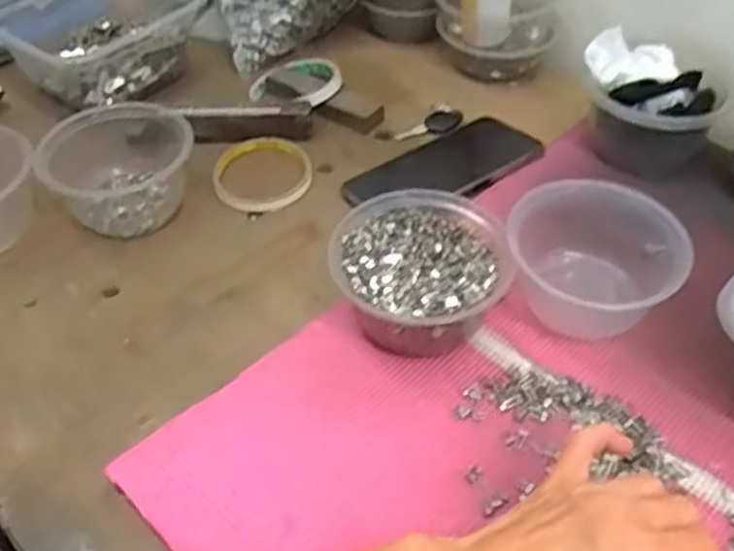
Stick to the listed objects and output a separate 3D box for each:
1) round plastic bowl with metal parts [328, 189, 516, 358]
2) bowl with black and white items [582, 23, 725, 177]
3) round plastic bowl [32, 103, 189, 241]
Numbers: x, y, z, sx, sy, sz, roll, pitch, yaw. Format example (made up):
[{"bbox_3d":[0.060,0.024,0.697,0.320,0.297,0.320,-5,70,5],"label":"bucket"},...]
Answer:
[{"bbox_3d":[0.033,0.002,0.509,0.106,0.064,0.113,-2,46,2],"label":"round plastic bowl with metal parts"},{"bbox_3d":[0.228,-0.138,0.629,0.106,0.079,0.084,10,47,13],"label":"bowl with black and white items"},{"bbox_3d":[-0.196,-0.088,0.615,0.116,0.061,0.113,-2,46,2],"label":"round plastic bowl"}]

